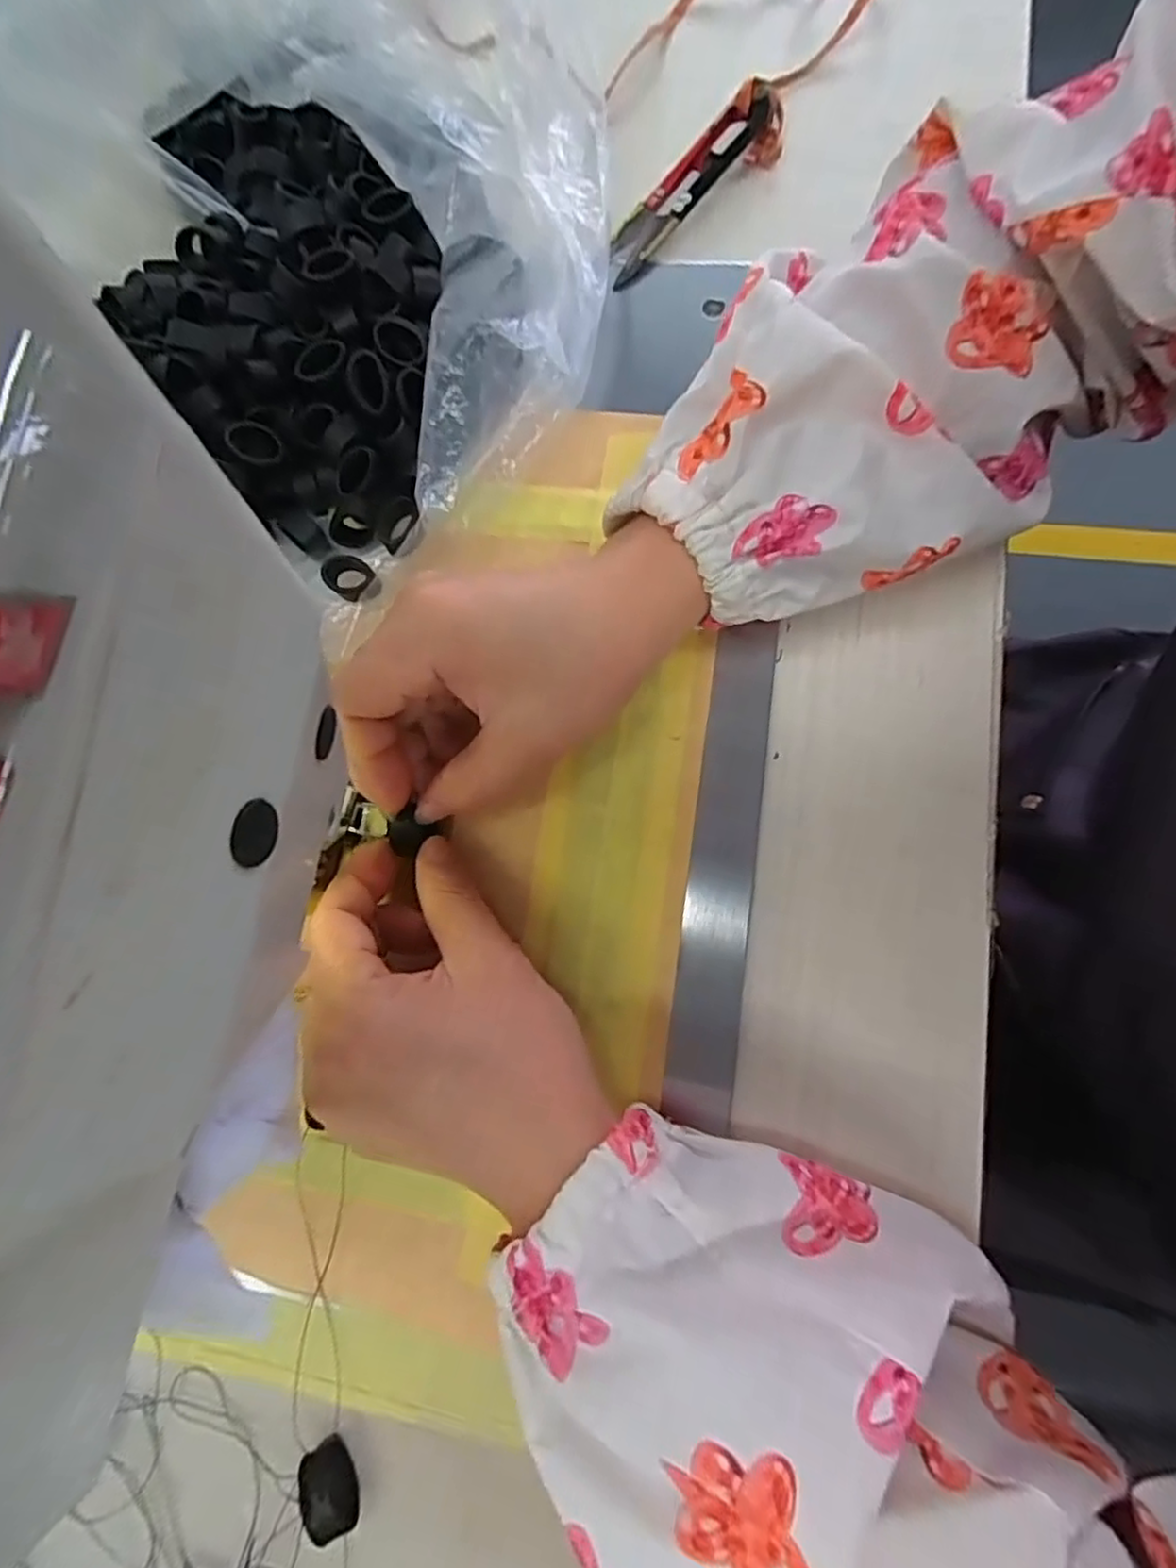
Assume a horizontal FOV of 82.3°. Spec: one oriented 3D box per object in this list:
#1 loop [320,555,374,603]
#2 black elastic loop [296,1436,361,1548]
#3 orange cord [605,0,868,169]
[{"bbox_3d":[-0.093,-0.079,0.260,0.020,0.009,0.015,31,83,11],"label":"loop"},{"bbox_3d":[-0.076,0.206,0.195,0.011,0.010,0.020,-26,76,0],"label":"black elastic loop"},{"bbox_3d":[0.072,-0.343,0.300,0.088,0.023,0.115,31,83,11],"label":"orange cord"}]

